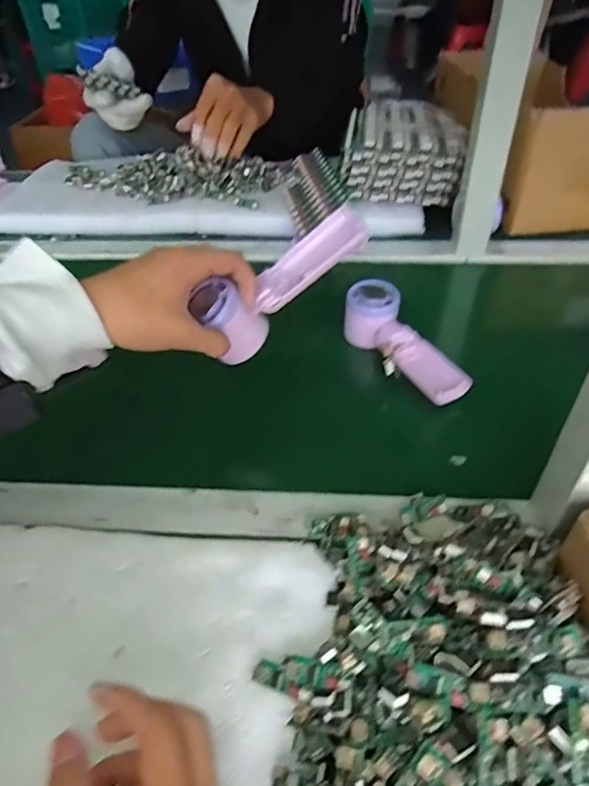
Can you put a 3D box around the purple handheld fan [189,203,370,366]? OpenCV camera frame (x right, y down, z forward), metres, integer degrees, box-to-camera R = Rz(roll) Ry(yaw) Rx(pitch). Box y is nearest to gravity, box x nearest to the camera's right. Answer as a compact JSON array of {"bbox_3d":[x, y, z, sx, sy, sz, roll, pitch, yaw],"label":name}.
[{"bbox_3d":[-0.011,-0.095,0.436,0.153,0.058,0.064,-38,48,4],"label":"purple handheld fan"}]

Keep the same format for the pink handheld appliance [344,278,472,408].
[{"bbox_3d":[0.108,-0.047,0.551,0.064,0.048,0.162,-26,61,-23],"label":"pink handheld appliance"}]

